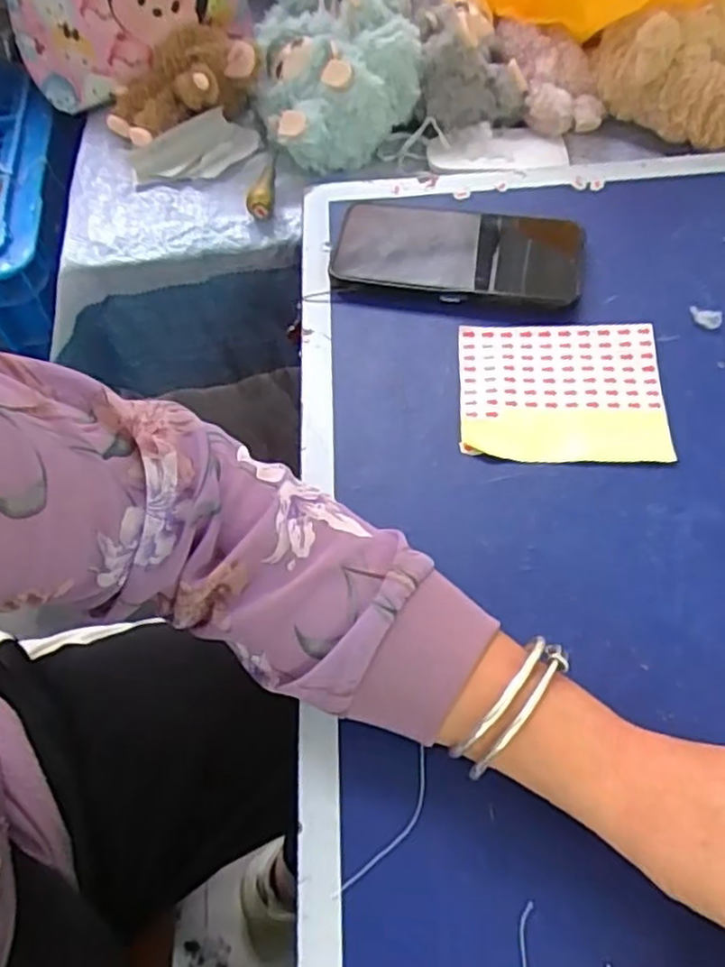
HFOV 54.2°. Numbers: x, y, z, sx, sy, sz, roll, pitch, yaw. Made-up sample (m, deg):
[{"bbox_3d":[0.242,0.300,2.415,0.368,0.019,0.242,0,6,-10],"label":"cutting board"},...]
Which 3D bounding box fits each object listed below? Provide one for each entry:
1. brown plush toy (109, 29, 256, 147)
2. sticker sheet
[{"bbox_3d":[-0.152,-0.326,0.590,0.122,0.059,0.077,-26,62,-10],"label":"brown plush toy"},{"bbox_3d":[0.121,-0.056,0.435,0.120,0.007,0.096,1,65,4],"label":"sticker sheet"}]

